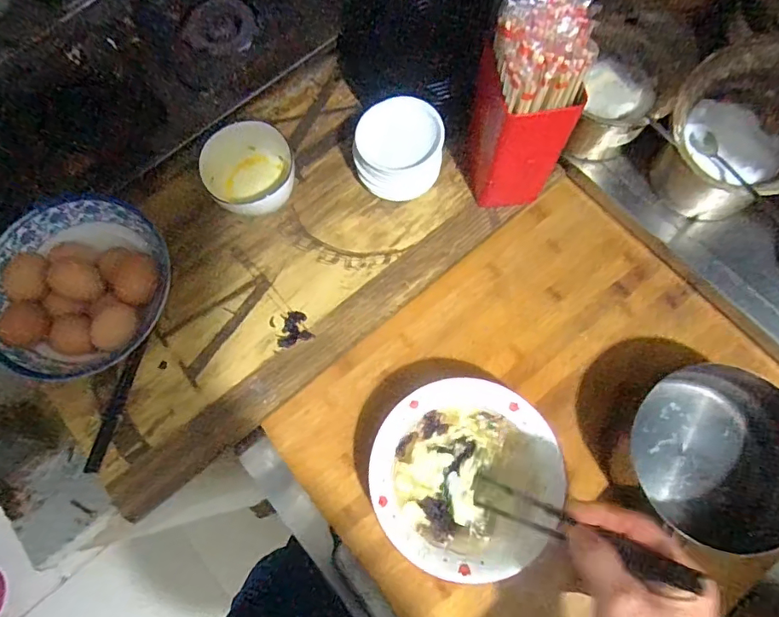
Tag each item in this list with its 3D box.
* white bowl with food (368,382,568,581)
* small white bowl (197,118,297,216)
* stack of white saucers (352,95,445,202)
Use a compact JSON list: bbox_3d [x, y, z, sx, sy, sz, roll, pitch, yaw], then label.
[{"bbox_3d":[0.071,0.160,0.487,0.170,0.056,0.172,0,75,-1],"label":"white bowl with food"},{"bbox_3d":[-0.159,-0.158,0.573,0.098,0.055,0.089,-19,73,-3],"label":"small white bowl"},{"bbox_3d":[0.009,-0.171,0.561,0.098,0.087,0.077,-24,75,-6],"label":"stack of white saucers"}]

